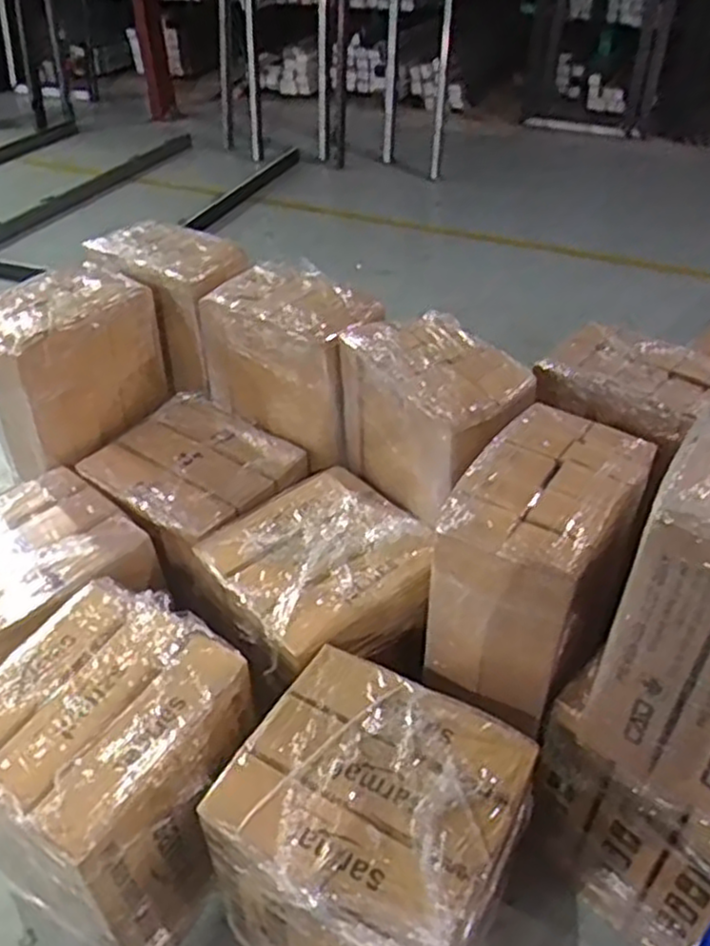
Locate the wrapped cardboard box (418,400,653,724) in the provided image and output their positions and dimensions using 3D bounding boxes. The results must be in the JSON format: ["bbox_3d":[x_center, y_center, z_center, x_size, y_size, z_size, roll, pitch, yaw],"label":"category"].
[{"bbox_3d":[0.325,0.138,1.361,0.275,0.329,0.432,18,44,21],"label":"wrapped cardboard box"}]

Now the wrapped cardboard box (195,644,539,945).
[{"bbox_3d":[0.026,0.646,1.299,0.415,0.460,0.383,22,45,25],"label":"wrapped cardboard box"}]

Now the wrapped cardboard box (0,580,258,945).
[{"bbox_3d":[-0.443,0.569,1.430,0.418,0.483,0.449,20,44,23],"label":"wrapped cardboard box"}]

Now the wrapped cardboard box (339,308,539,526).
[{"bbox_3d":[0.180,-0.120,1.715,0.241,0.346,0.436,-24,45,-26],"label":"wrapped cardboard box"}]

